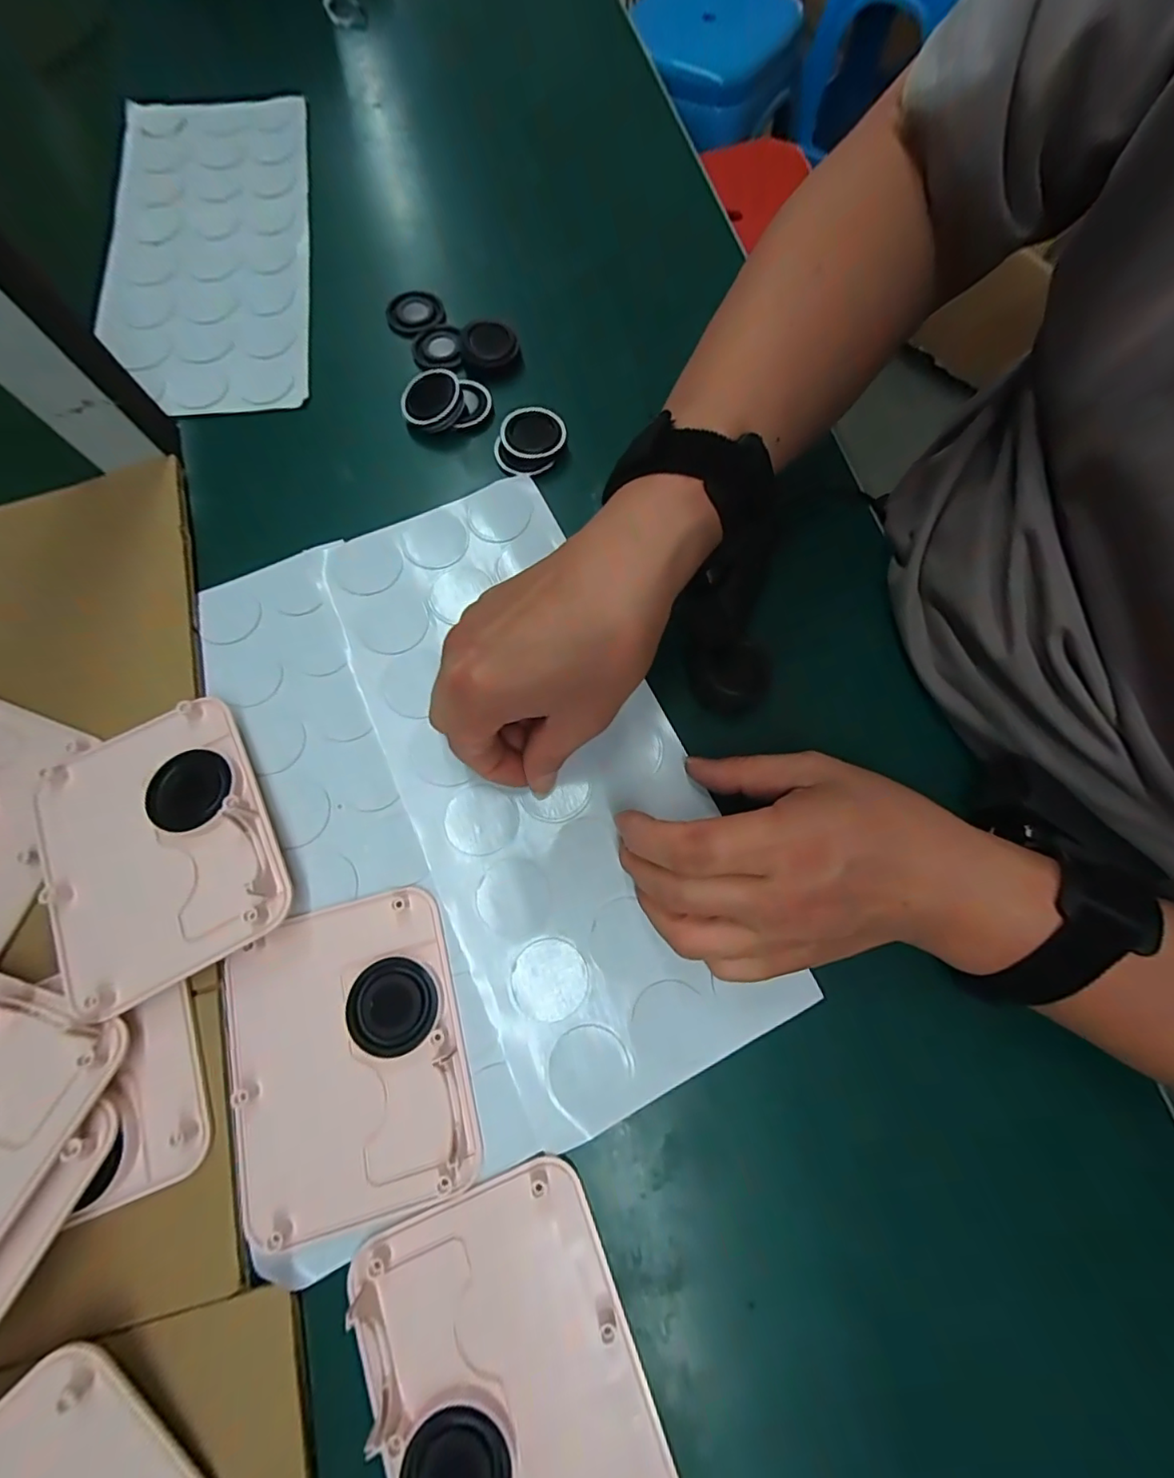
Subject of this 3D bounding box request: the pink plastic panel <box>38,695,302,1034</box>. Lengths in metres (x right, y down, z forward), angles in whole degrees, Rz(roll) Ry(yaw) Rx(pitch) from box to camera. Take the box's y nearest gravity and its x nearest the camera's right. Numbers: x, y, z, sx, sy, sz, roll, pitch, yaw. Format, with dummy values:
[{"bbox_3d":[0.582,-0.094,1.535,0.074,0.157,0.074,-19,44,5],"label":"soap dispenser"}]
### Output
[{"bbox_3d":[-0.199,0.048,0.252,0.097,0.010,0.125,-28,72,-6],"label":"pink plastic panel"}]

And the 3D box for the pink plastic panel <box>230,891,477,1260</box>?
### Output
[{"bbox_3d":[-0.105,0.138,0.239,0.096,0.010,0.124,-15,74,-2],"label":"pink plastic panel"}]

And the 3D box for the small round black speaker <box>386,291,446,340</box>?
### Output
[{"bbox_3d":[-0.119,-0.295,0.380,0.039,0.005,0.037,-1,74,2],"label":"small round black speaker"}]

